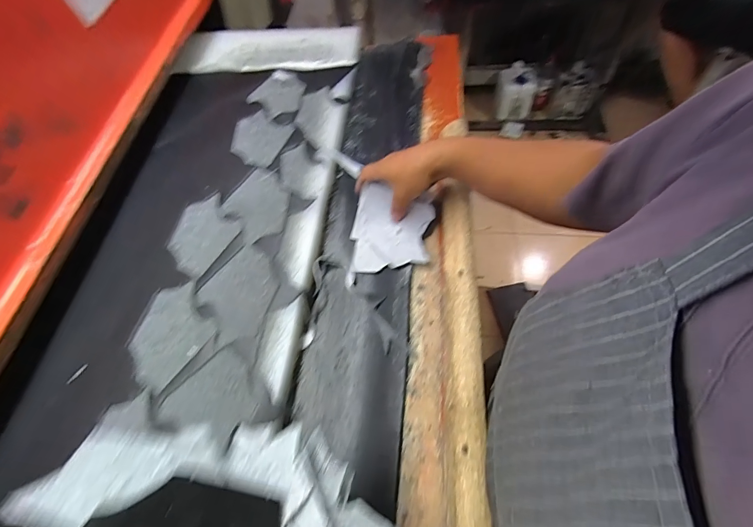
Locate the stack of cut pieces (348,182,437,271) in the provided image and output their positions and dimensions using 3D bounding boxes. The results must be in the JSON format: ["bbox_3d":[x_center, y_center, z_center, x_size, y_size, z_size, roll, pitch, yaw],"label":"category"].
[{"bbox_3d":[0.018,-0.047,0.537,0.119,0.023,0.121,7,86,19],"label":"stack of cut pieces"}]

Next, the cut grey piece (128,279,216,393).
[{"bbox_3d":[-0.269,0.088,0.481,0.100,0.007,0.123,-34,66,-17],"label":"cut grey piece"}]

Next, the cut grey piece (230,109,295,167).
[{"bbox_3d":[-0.206,-0.222,0.645,0.111,0.010,0.102,32,66,17],"label":"cut grey piece"}]

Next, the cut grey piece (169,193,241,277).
[{"bbox_3d":[-0.267,-0.048,0.563,0.106,0.011,0.128,25,64,14],"label":"cut grey piece"}]

